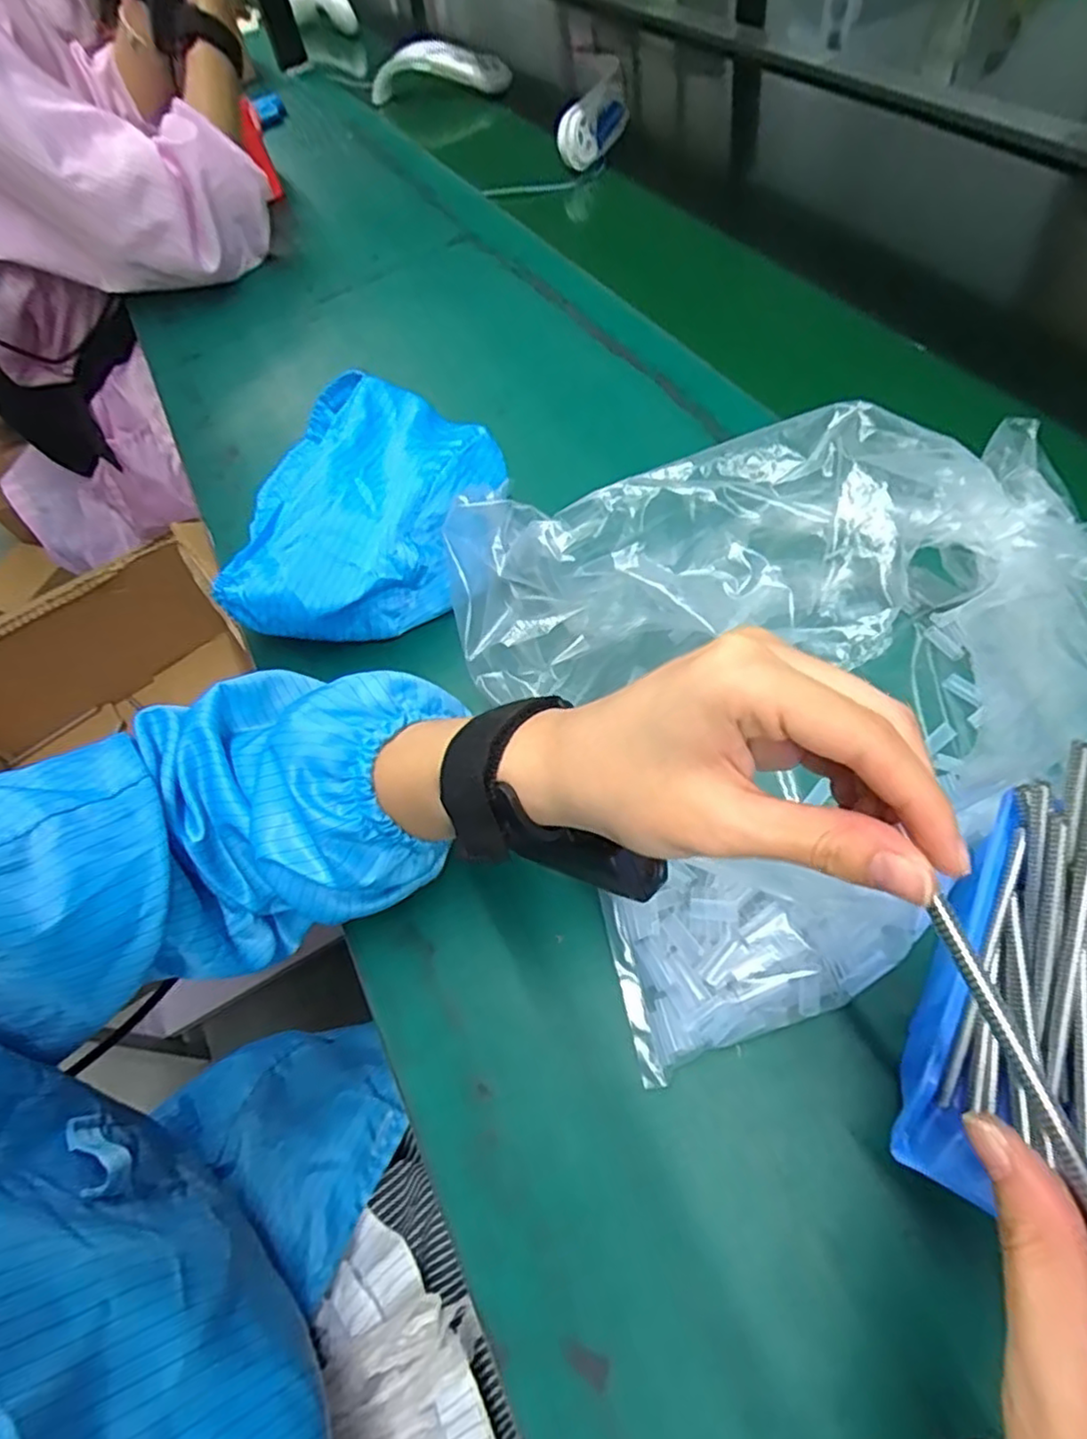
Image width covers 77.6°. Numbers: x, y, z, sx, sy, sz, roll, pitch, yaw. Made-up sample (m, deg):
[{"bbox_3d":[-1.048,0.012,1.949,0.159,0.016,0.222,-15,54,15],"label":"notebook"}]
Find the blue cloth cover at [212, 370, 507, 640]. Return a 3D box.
[{"bbox_3d":[-0.098,-0.124,0.429,0.141,0.078,0.176,8,62,15],"label":"blue cloth cover"}]

